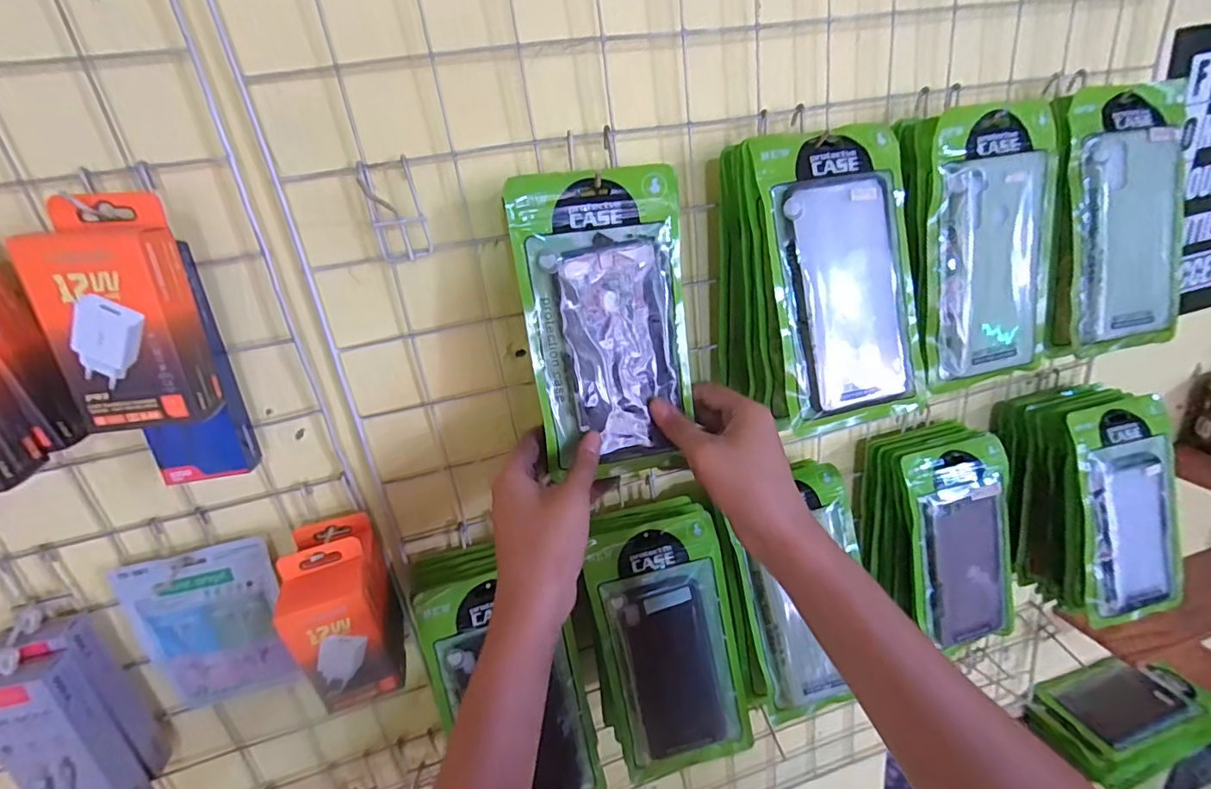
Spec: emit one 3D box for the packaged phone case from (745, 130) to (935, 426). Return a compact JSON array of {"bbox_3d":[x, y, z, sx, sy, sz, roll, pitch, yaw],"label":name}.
[{"bbox_3d":[0.171,-0.082,0.378,0.108,0.207,0.011,-13,8,-9],"label":"packaged phone case"}]

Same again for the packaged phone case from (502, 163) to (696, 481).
[{"bbox_3d":[0.004,-0.045,0.367,0.114,0.207,0.009,-11,13,-8],"label":"packaged phone case"}]

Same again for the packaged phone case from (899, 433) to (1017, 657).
[{"bbox_3d":[0.350,0.148,0.512,0.109,0.202,0.015,-11,7,-10],"label":"packaged phone case"}]

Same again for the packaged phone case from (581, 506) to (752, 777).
[{"bbox_3d":[0.055,0.211,0.438,0.109,0.205,0.016,-12,3,-8],"label":"packaged phone case"}]

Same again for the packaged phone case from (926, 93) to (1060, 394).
[{"bbox_3d":[0.305,-0.113,0.412,0.116,0.210,0.012,-13,15,-7],"label":"packaged phone case"}]

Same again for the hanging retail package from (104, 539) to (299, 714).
[{"bbox_3d":[-0.298,0.180,0.411,0.093,0.132,0.020,-10,22,-8],"label":"hanging retail package"}]

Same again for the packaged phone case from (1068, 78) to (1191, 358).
[{"bbox_3d":[0.433,-0.143,0.434,0.113,0.211,0.016,-8,11,-4],"label":"packaged phone case"}]

